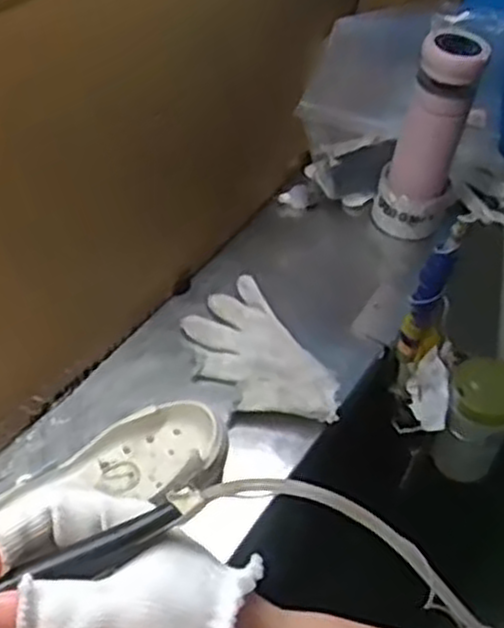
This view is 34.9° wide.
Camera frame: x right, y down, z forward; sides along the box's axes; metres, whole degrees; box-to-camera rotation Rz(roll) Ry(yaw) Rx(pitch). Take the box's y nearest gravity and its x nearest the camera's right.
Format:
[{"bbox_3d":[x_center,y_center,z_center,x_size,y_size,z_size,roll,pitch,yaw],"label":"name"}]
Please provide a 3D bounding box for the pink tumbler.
[{"bbox_3d":[0.198,-0.198,0.899,0.083,0.222,0.085,14,45,8],"label":"pink tumbler"}]

